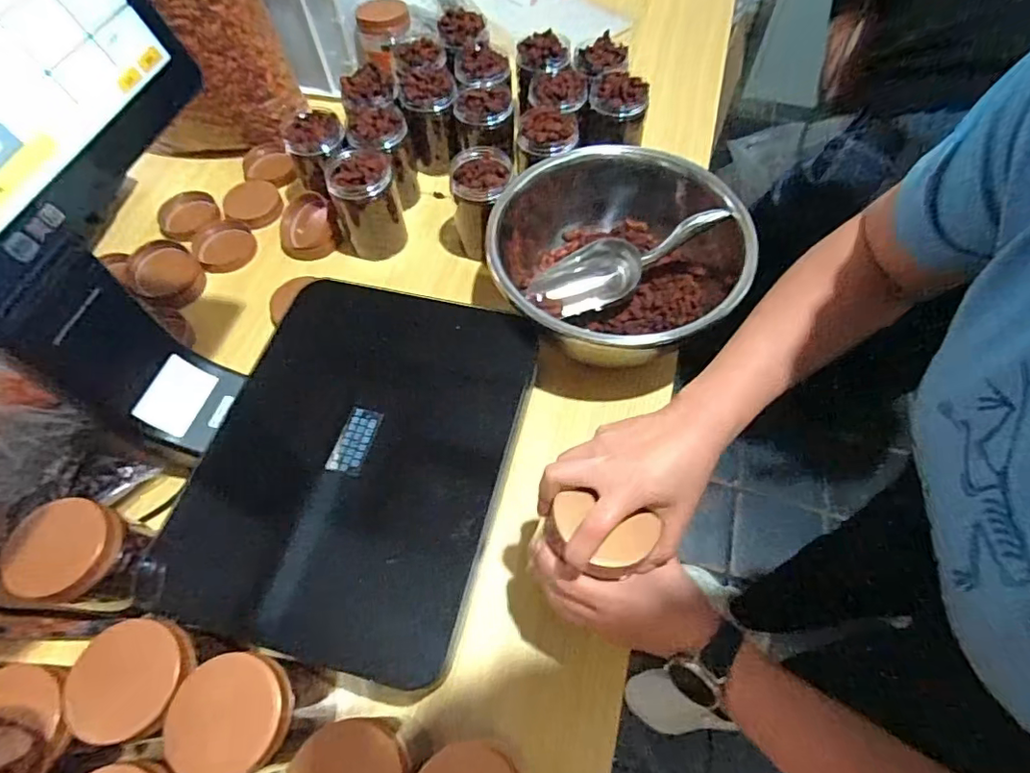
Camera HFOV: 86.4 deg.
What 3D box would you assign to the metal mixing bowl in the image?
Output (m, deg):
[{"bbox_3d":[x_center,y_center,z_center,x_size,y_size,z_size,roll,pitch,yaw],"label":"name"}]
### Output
[{"bbox_3d":[0.109,-0.143,0.658,0.285,0.129,0.282,0,61,1],"label":"metal mixing bowl"}]

